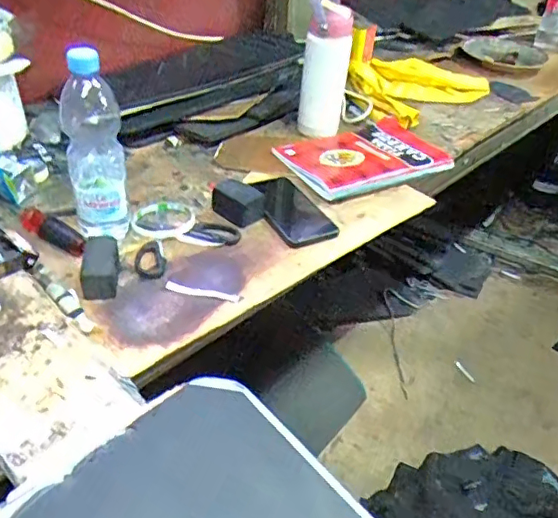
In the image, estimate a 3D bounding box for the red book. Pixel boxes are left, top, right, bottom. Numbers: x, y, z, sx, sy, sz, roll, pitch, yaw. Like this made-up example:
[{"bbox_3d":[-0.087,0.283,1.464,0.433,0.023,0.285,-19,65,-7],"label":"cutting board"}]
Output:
[{"bbox_3d":[0.138,-0.173,0.929,0.253,0.025,0.188,-23,44,-29],"label":"red book"}]

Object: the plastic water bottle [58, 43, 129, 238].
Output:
[{"bbox_3d":[-0.222,-0.124,0.671,0.067,0.233,0.058,-5,42,-13],"label":"plastic water bottle"}]

